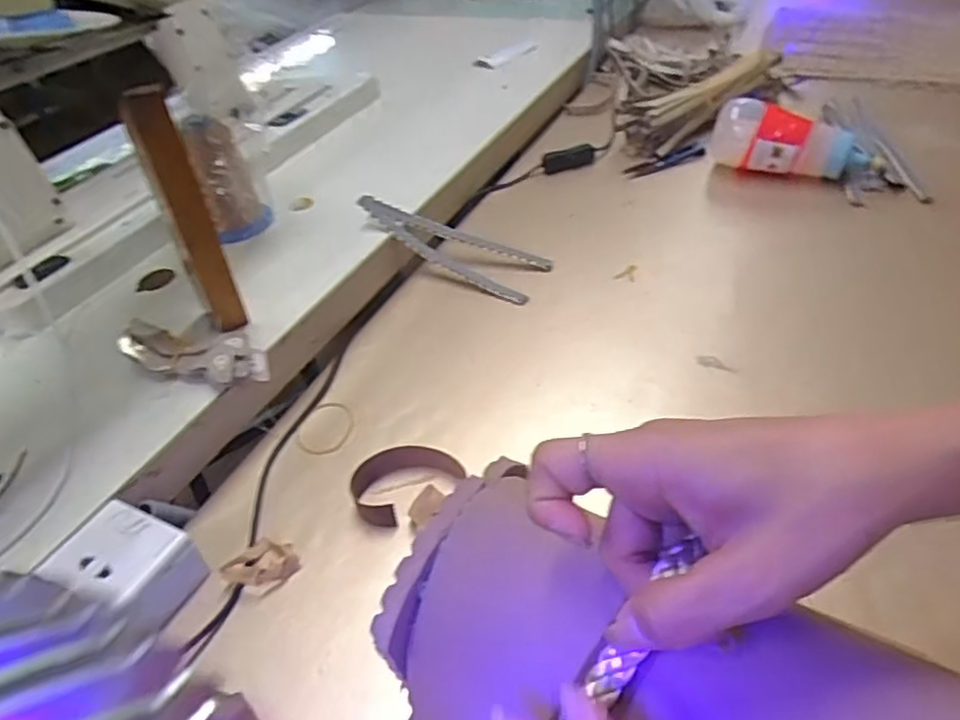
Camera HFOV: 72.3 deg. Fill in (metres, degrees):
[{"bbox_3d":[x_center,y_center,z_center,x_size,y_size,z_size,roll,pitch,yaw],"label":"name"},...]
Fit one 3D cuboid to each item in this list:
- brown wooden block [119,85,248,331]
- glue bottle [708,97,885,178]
[{"bbox_3d":[-0.207,-0.094,0.470,0.030,0.195,0.010,-10,42,-3],"label":"brown wooden block"},{"bbox_3d":[0.313,-0.217,0.655,0.155,0.052,0.047,22,50,29],"label":"glue bottle"}]

